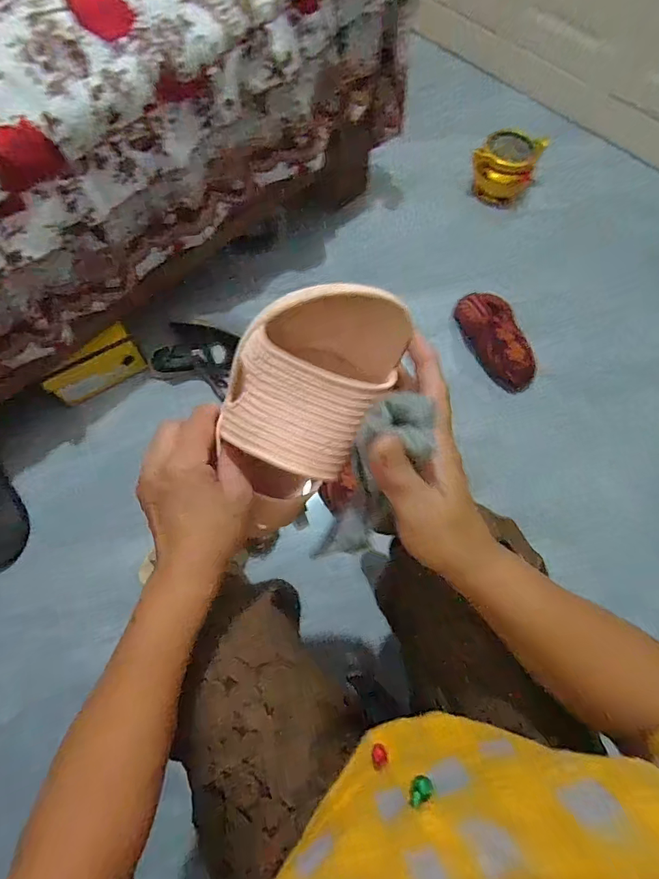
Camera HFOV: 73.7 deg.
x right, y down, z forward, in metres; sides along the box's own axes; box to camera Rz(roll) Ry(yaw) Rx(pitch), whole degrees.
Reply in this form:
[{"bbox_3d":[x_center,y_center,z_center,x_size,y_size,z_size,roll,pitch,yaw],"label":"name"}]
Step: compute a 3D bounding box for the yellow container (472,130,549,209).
[{"bbox_3d":[0.454,-0.714,1.130,0.157,0.119,0.165,25,69,8],"label":"yellow container"}]

